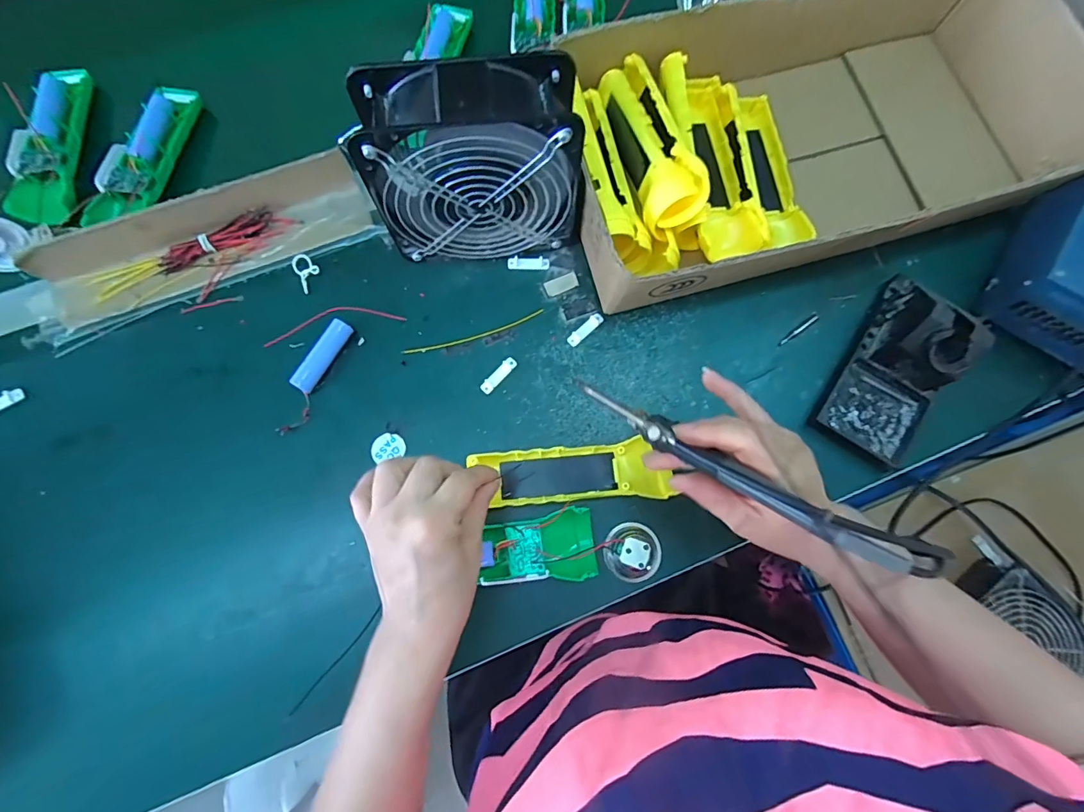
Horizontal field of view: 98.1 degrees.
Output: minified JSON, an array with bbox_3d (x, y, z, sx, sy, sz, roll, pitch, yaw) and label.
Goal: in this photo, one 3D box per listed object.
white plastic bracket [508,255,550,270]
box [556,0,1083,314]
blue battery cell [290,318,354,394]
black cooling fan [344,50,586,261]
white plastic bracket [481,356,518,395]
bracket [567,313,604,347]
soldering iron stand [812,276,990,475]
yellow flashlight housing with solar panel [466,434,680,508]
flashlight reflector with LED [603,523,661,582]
[{"bbox_3d":[-0.012,-0.129,0.423,0.037,0.006,0.012,3,78,0],"label":"white plastic bracket"},{"bbox_3d":[0.232,-0.235,0.408,0.421,0.087,0.226,-14,78,-3],"label":"box"},{"bbox_3d":[-0.184,-0.042,0.396,0.016,0.018,0.066,30,79,6],"label":"blue battery cell"},{"bbox_3d":[-0.049,-0.176,0.359,0.150,0.147,0.063,-7,78,-2],"label":"black cooling fan"},{"bbox_3d":[-0.037,-0.026,0.401,0.011,0.004,0.038,42,81,8],"label":"white plastic bracket"},{"bbox_3d":[0.038,-0.067,0.410,0.038,0.006,0.011,-42,81,-9],"label":"bracket"},{"bbox_3d":[0.297,-0.037,0.372,0.077,0.070,0.158,33,80,6],"label":"soldering iron stand"},{"bbox_3d":[0.022,0.054,0.377,0.150,0.020,0.047,-1,78,2],"label":"yellow flashlight housing with solar panel"},{"bbox_3d":[0.072,0.113,0.361,0.045,0.021,0.044,0,78,0],"label":"flashlight reflector with LED"}]

